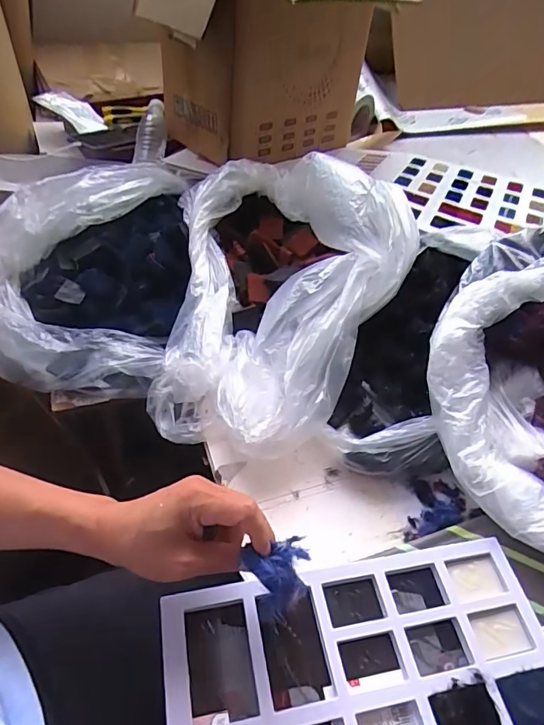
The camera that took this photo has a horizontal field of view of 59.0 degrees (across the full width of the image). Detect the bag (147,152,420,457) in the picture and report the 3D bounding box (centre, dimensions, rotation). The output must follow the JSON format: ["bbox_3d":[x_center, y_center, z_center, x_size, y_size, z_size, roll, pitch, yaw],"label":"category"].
[{"bbox_3d":[0.027,-0.132,0.714,0.352,0.180,0.533,5,49,-3],"label":"bag"}]

